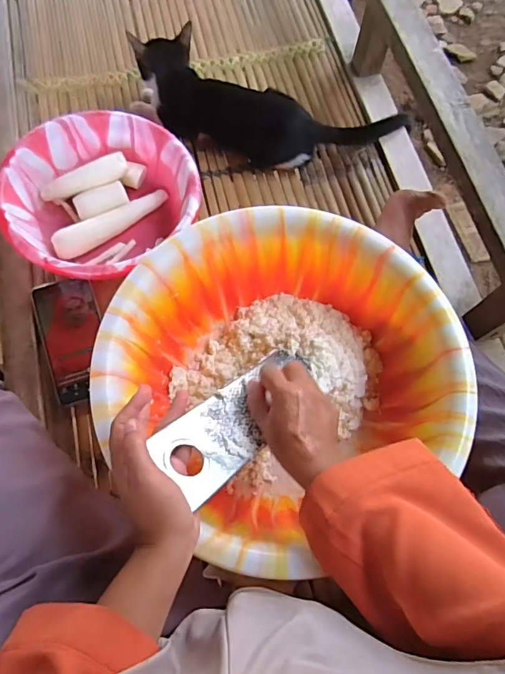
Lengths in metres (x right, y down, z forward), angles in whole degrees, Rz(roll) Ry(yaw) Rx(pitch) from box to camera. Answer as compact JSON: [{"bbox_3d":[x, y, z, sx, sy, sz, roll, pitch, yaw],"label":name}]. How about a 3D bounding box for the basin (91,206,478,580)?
[{"bbox_3d":[0.032,0.037,0.531,0.361,0.142,0.346,1,70,-2],"label":"basin"}]

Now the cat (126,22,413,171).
[{"bbox_3d":[0.025,-0.348,0.702,0.418,0.112,0.125,13,70,3],"label":"cat"}]

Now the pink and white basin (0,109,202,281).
[{"bbox_3d":[-0.207,-0.188,0.640,0.246,0.095,0.233,1,70,-2],"label":"pink and white basin"}]

